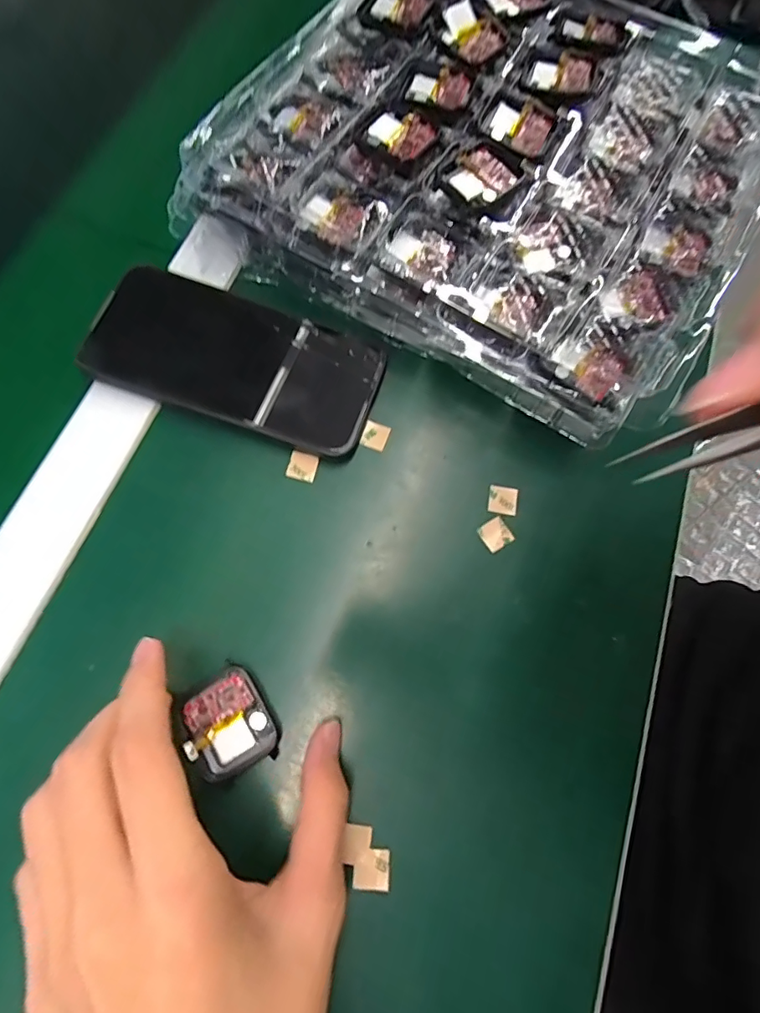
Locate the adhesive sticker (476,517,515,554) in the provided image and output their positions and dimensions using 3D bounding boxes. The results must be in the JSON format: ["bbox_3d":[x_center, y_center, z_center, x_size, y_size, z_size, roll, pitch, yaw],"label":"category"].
[{"bbox_3d":[0.063,0.015,0.276,0.015,0.004,0.015,-28,74,-12],"label":"adhesive sticker"}]

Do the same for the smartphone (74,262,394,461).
[{"bbox_3d":[-0.081,-0.084,0.288,0.159,0.013,0.076,18,72,5],"label":"smartphone"}]

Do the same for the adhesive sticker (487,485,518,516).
[{"bbox_3d":[0.069,-0.004,0.282,0.016,0.004,0.015,10,70,1],"label":"adhesive sticker"}]

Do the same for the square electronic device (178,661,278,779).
[{"bbox_3d":[-0.069,0.099,0.231,0.037,0.008,0.043,-31,75,-12],"label":"square electronic device"}]

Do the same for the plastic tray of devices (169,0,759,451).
[{"bbox_3d":[0.075,-0.208,0.308,0.286,0.051,0.266,31,73,9],"label":"plastic tray of devices"}]

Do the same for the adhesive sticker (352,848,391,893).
[{"bbox_3d":[-0.003,0.159,0.223,0.016,0.004,0.016,7,70,0],"label":"adhesive sticker"}]

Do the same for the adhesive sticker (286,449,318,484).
[{"bbox_3d":[-0.043,-0.023,0.281,0.016,0.004,0.015,15,71,3],"label":"adhesive sticker"}]

